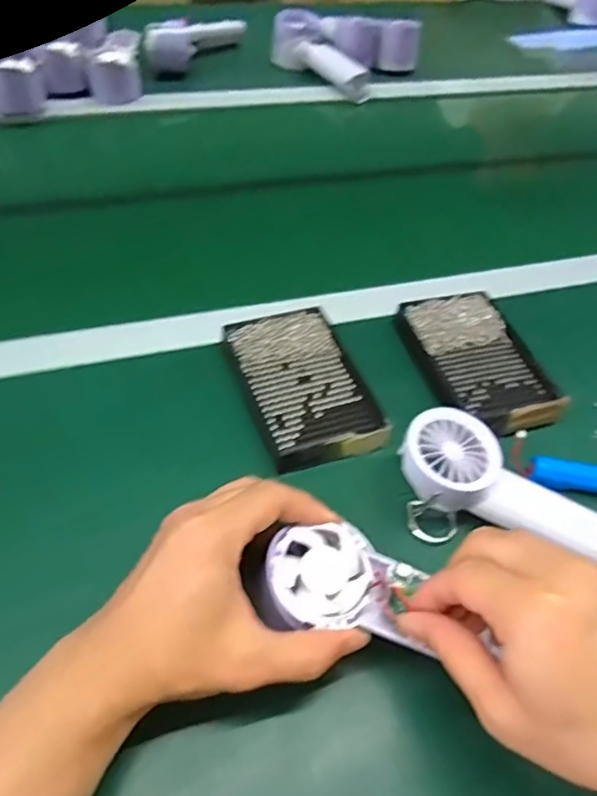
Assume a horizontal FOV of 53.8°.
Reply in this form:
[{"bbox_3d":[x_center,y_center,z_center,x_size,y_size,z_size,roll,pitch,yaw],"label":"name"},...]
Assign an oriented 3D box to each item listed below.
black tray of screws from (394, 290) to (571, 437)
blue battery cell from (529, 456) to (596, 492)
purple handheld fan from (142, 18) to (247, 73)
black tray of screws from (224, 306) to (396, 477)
[{"bbox_3d":[0.149,-0.035,0.489,0.095,0.013,0.147,-11,52,-16],"label":"black tray of screws"},{"bbox_3d":[0.202,0.059,0.426,0.068,0.022,0.016,11,49,3],"label":"blue battery cell"},{"bbox_3d":[-0.149,-0.517,0.855,0.052,0.066,0.176,34,54,21],"label":"purple handheld fan"},{"bbox_3d":[0.003,-0.011,0.456,0.087,0.016,0.140,-14,53,-18],"label":"black tray of screws"}]

